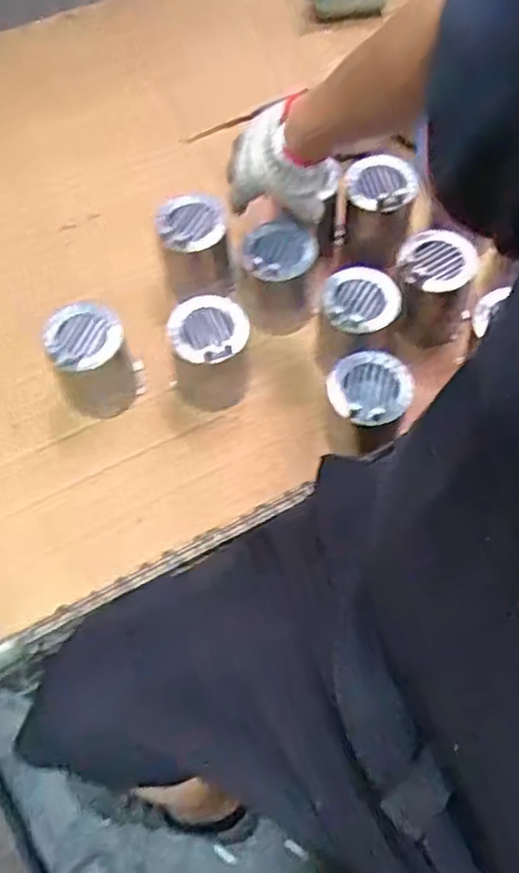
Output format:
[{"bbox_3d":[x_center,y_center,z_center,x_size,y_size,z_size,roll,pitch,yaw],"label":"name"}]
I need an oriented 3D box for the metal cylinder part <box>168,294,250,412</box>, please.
[{"bbox_3d":[-0.055,-0.095,0.841,0.088,0.116,0.094,0,64,1],"label":"metal cylinder part"}]

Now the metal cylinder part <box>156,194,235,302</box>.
[{"bbox_3d":[-0.081,-0.237,0.901,0.078,0.108,0.076,-14,65,-6],"label":"metal cylinder part"}]

